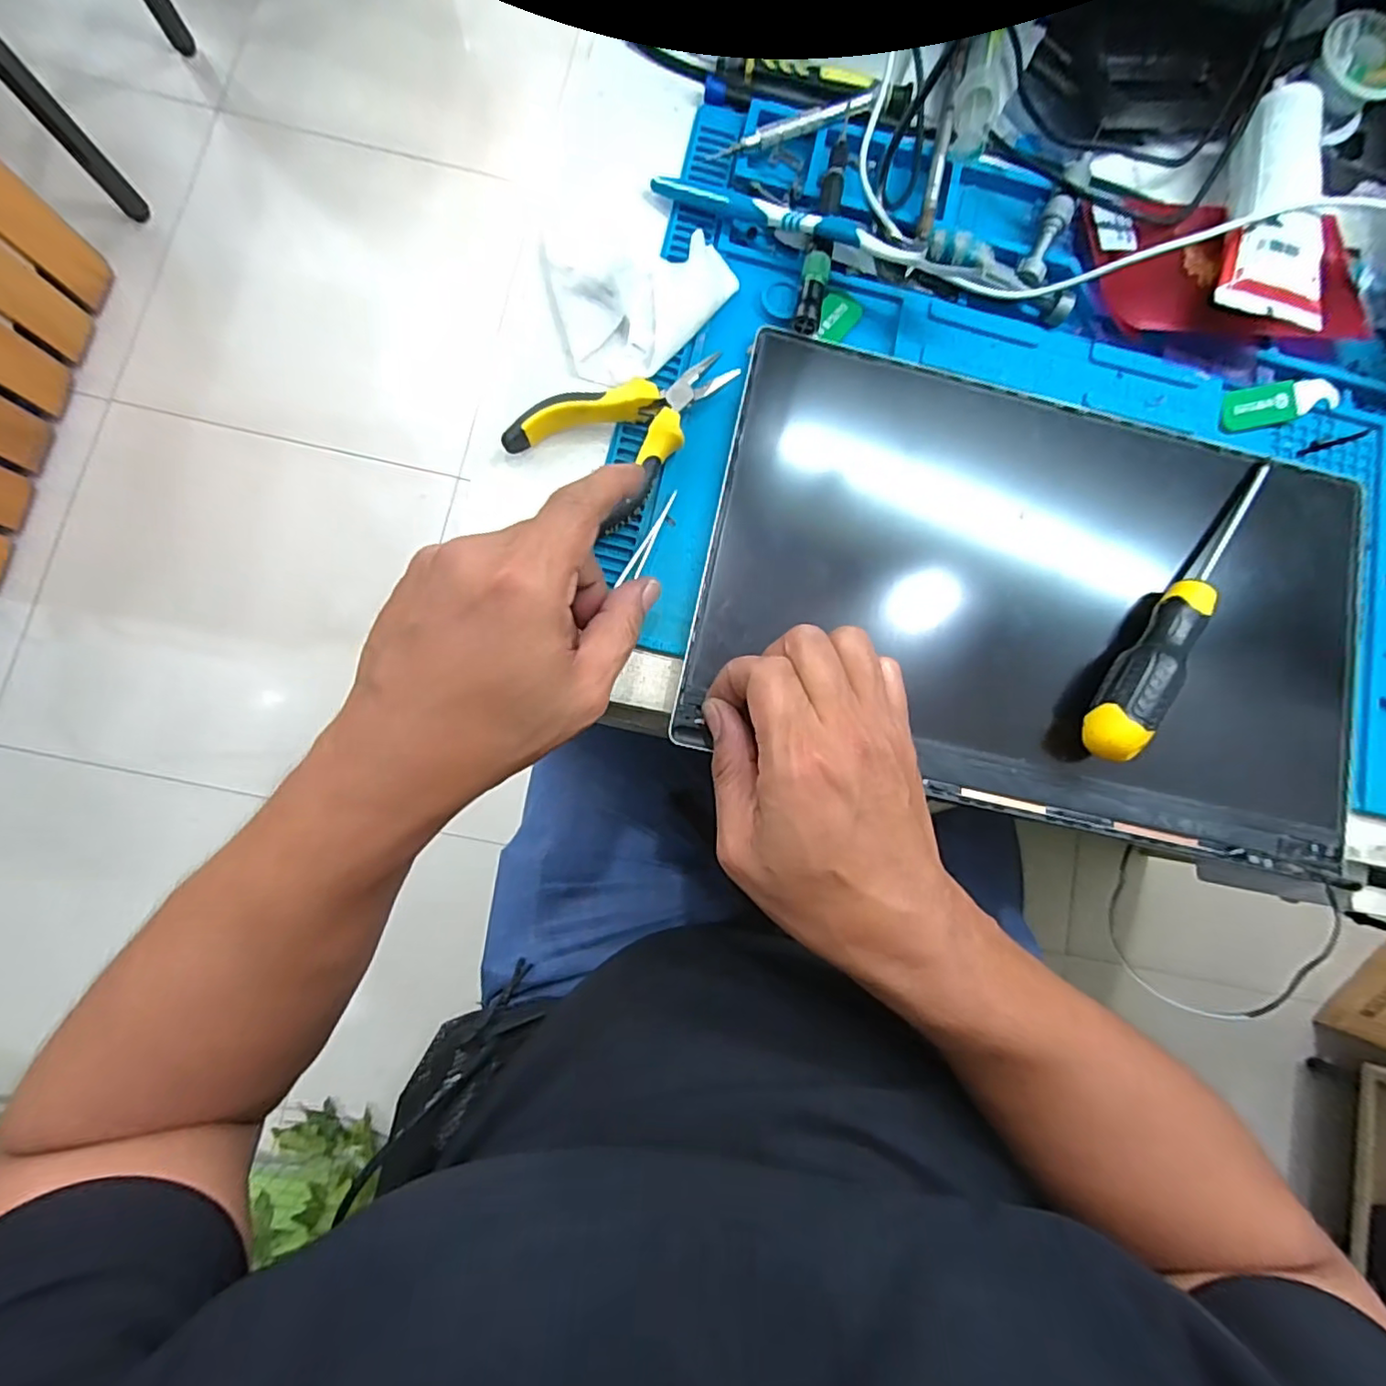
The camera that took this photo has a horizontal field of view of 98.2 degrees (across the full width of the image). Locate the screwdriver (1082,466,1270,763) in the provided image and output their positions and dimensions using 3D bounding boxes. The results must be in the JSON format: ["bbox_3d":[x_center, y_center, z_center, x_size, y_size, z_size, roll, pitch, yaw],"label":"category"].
[{"bbox_3d":[0.242,-0.037,0.299,0.023,0.024,0.160,35,81,0],"label":"screwdriver"}]

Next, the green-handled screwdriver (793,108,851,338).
[{"bbox_3d":[0.073,-0.258,0.327,0.015,0.012,0.128,13,82,-3],"label":"green-handled screwdriver"}]

